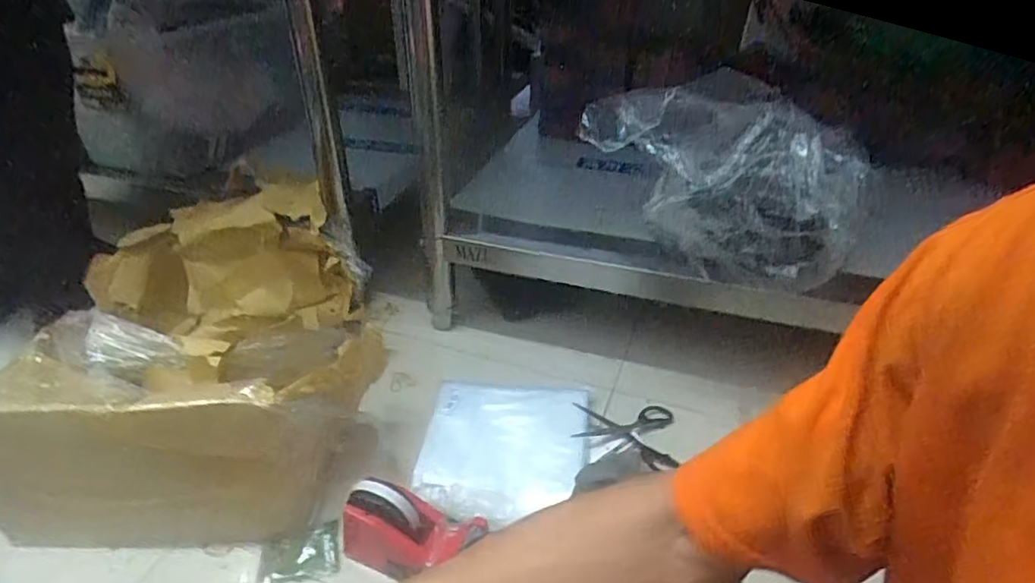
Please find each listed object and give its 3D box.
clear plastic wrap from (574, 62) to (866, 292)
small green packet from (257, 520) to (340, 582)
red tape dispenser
[{"bbox_3d":[0.228,-0.112,0.679,0.313,0.232,0.063,8,35,12],"label":"clear plastic wrap"},{"bbox_3d":[-0.238,0.282,0.645,0.082,0.016,0.060,-7,34,-10],"label":"small green packet"},{"bbox_3d":[-0.108,0.250,0.615,0.150,0.099,0.056,14,36,20],"label":"red tape dispenser"}]

